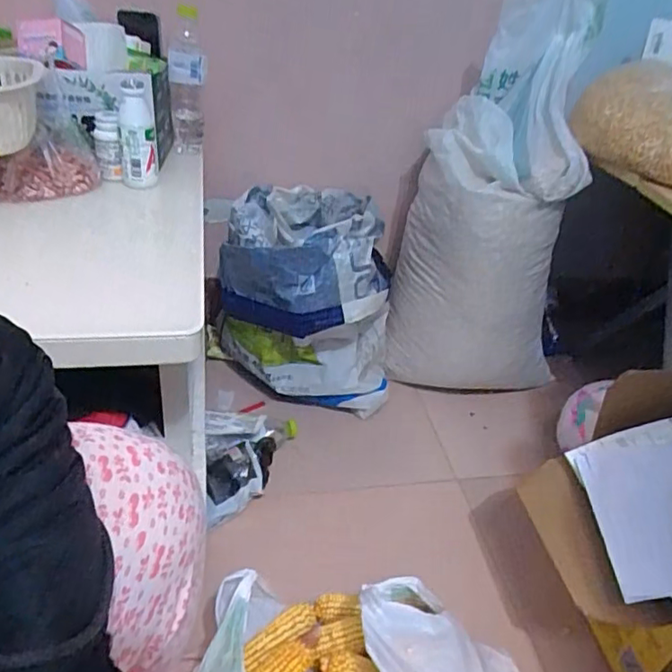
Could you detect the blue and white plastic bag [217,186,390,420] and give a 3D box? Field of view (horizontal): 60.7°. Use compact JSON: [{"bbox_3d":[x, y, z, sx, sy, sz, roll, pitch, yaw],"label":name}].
[{"bbox_3d":[-0.052,-0.069,1.139,0.324,0.418,0.304,8,35,1],"label":"blue and white plastic bag"}]

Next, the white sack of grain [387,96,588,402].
[{"bbox_3d":[0.301,-0.134,1.132,0.349,0.547,0.236,11,35,5],"label":"white sack of grain"}]

